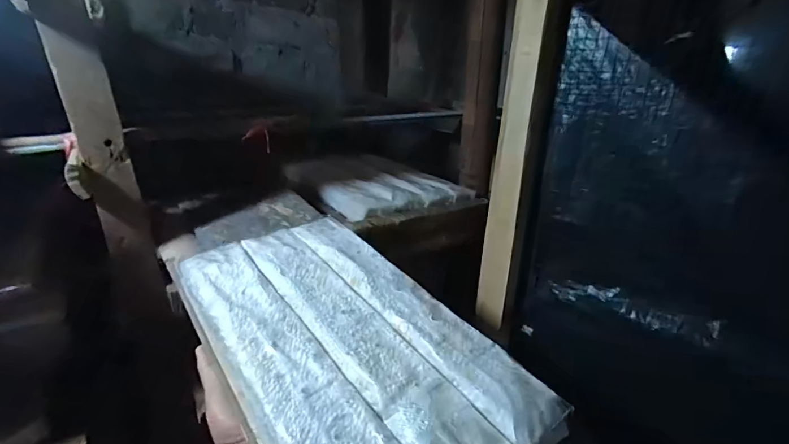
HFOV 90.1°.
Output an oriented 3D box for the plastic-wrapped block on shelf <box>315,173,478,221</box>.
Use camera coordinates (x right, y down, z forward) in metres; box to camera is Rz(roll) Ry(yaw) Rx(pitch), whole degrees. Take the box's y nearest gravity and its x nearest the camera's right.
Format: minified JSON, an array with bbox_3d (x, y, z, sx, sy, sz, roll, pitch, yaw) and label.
[{"bbox_3d":[0.001,-0.057,0.785,0.264,0.047,0.197,-9,24,-39],"label":"plastic-wrapped block on shelf"}]

